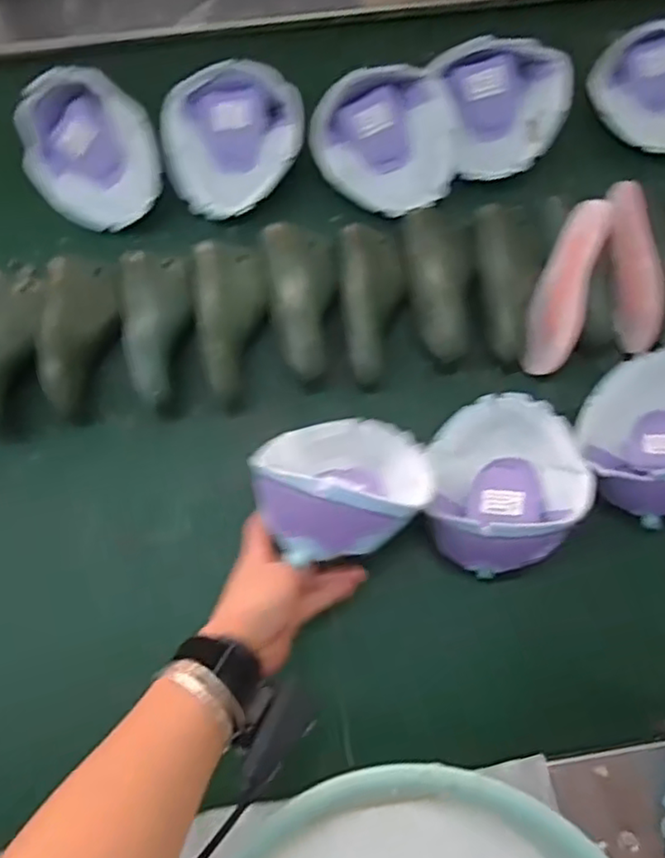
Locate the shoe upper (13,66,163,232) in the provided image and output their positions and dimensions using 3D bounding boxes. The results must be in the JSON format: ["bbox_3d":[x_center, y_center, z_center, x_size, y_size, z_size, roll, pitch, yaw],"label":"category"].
[{"bbox_3d":[-0.241,-0.274,0.642,0.119,0.089,0.130,0,74,-1],"label":"shoe upper"}]

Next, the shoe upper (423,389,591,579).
[{"bbox_3d":[0.151,0.049,0.579,0.132,0.065,0.172,10,74,1],"label":"shoe upper"}]

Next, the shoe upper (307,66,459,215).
[{"bbox_3d":[0.060,-0.293,0.658,0.142,0.027,0.142,0,91,-2],"label":"shoe upper"}]

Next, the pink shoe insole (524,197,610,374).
[{"bbox_3d":[0.219,-0.133,0.611,0.042,0.034,0.162,16,96,3],"label":"pink shoe insole"}]

